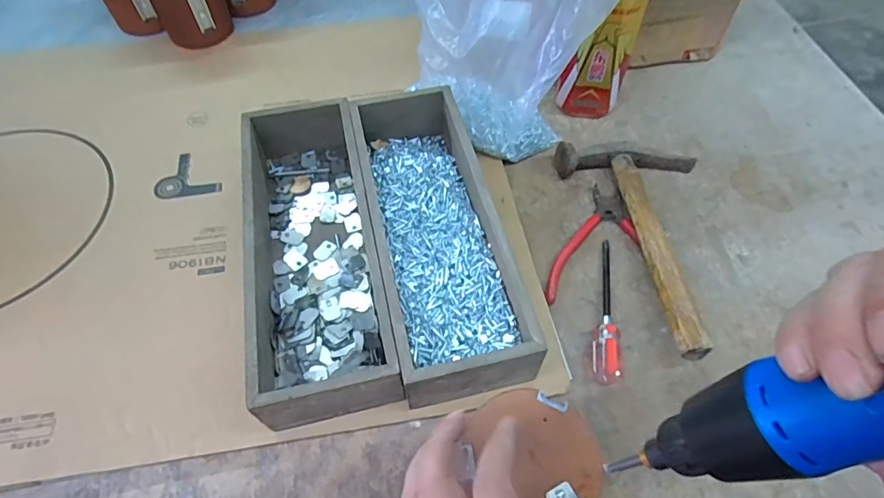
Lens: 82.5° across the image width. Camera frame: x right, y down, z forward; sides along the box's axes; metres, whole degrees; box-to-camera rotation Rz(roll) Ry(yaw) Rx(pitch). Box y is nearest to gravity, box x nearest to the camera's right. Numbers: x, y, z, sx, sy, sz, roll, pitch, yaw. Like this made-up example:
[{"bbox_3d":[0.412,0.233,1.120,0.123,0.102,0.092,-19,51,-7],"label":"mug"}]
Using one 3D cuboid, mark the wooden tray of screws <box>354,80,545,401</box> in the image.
[{"bbox_3d":[-0.009,-0.017,0.438,0.100,0.072,0.298,-11,58,-9],"label":"wooden tray of screws"}]

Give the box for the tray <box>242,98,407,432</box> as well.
[{"bbox_3d":[-0.108,-0.004,0.429,0.098,0.069,0.284,-11,58,-9],"label":"tray"}]

